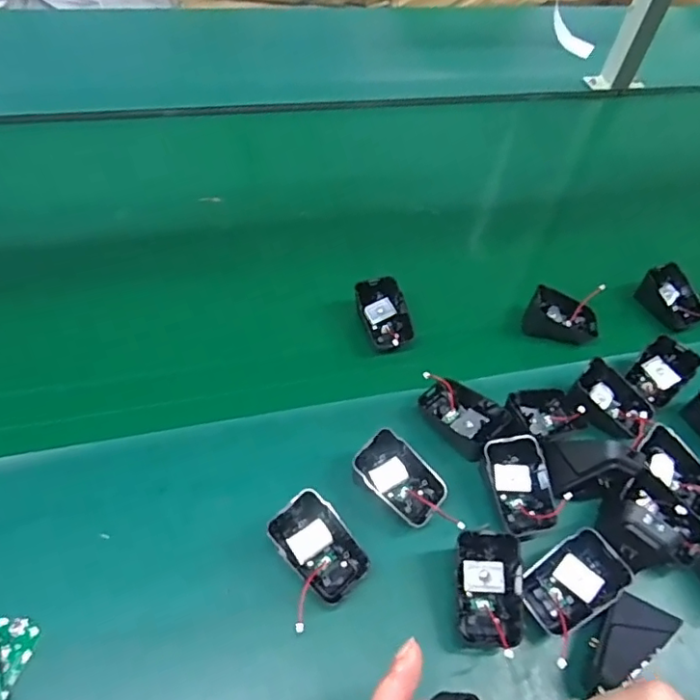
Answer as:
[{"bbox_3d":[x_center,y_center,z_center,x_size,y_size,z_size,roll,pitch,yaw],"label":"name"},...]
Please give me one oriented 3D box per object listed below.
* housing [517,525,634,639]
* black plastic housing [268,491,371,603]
[{"bbox_3d":[0.151,0.158,0.373,0.067,0.035,0.045,-22,57,-22],"label":"housing"},{"bbox_3d":[-0.021,0.135,0.377,0.043,0.024,0.070,-38,81,-20],"label":"black plastic housing"}]

